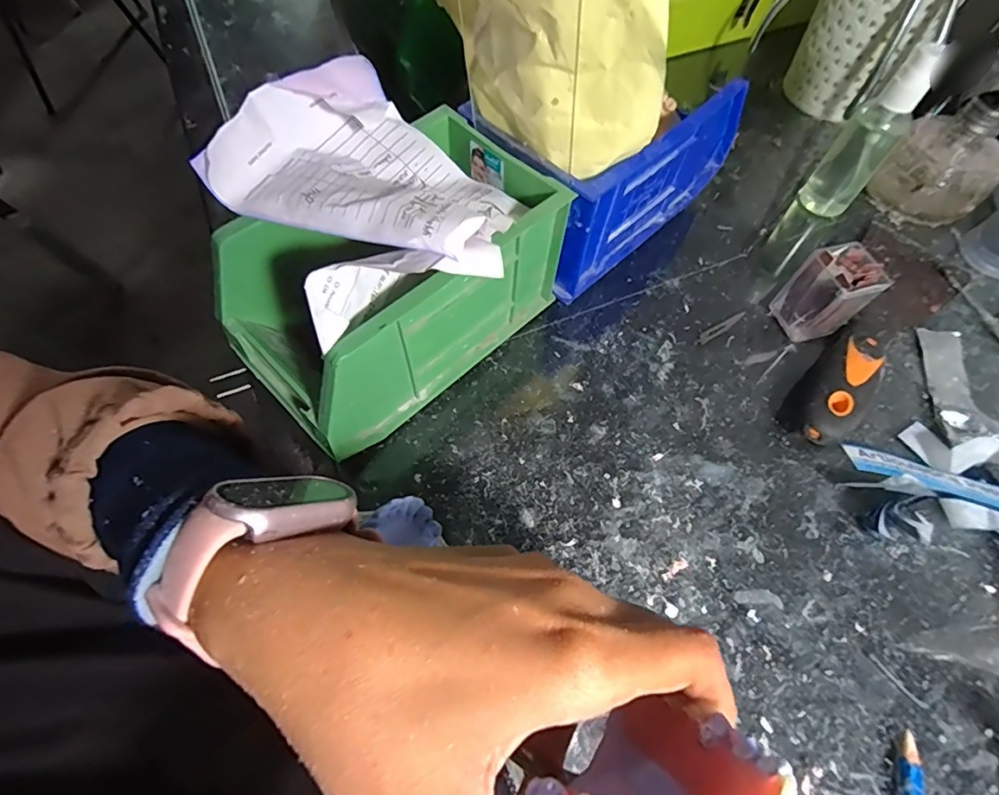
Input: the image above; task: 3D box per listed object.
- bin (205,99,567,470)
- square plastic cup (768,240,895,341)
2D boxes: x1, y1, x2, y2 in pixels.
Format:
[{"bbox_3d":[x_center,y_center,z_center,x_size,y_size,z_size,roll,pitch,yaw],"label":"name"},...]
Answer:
[{"bbox_3d":[-0.054,-0.064,0.274,0.098,0.101,0.169,39,68,18],"label":"bin"},{"bbox_3d":[0.199,-0.063,0.307,0.035,0.052,0.033,-12,63,-7],"label":"square plastic cup"}]

